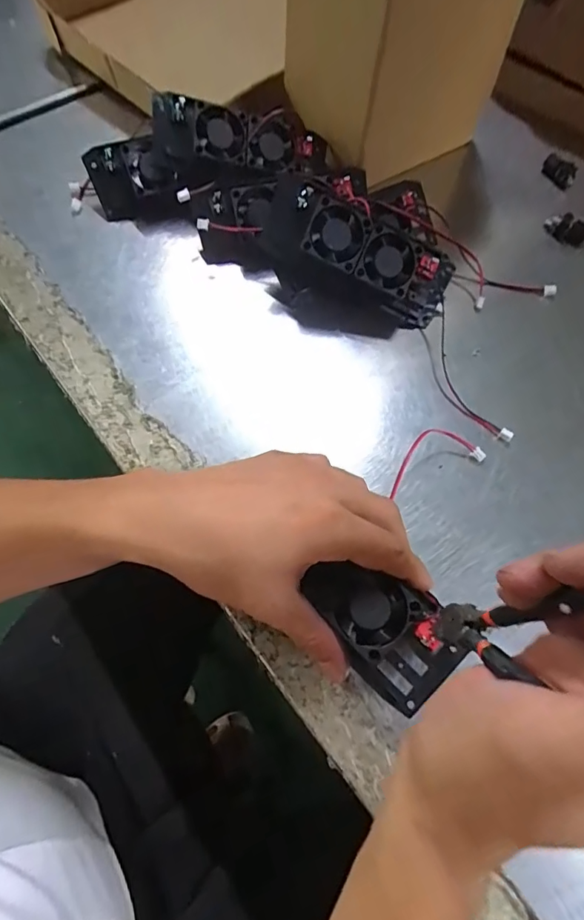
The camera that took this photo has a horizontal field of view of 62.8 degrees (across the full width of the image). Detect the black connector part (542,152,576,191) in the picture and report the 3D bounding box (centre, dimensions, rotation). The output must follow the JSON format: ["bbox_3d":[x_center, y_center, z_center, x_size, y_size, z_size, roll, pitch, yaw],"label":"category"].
[{"bbox_3d":[0.241,-0.260,0.431,0.015,0.013,0.032,-33,71,-15],"label":"black connector part"}]

